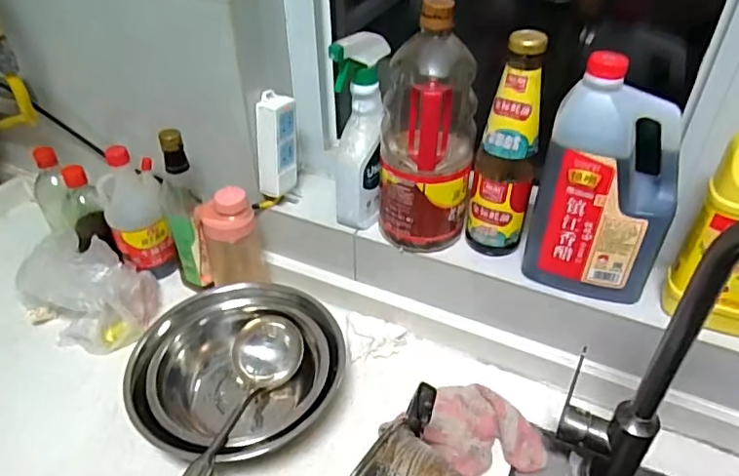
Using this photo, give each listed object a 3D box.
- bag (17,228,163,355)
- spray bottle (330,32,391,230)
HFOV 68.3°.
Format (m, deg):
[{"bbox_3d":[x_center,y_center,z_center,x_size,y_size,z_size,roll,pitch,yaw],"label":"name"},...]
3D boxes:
[{"bbox_3d":[-0.394,0.068,0.774,0.175,0.115,0.138,8,40,12],"label":"bag"},{"bbox_3d":[-0.012,-0.128,0.677,0.064,0.228,0.080,2,39,4],"label":"spray bottle"}]

